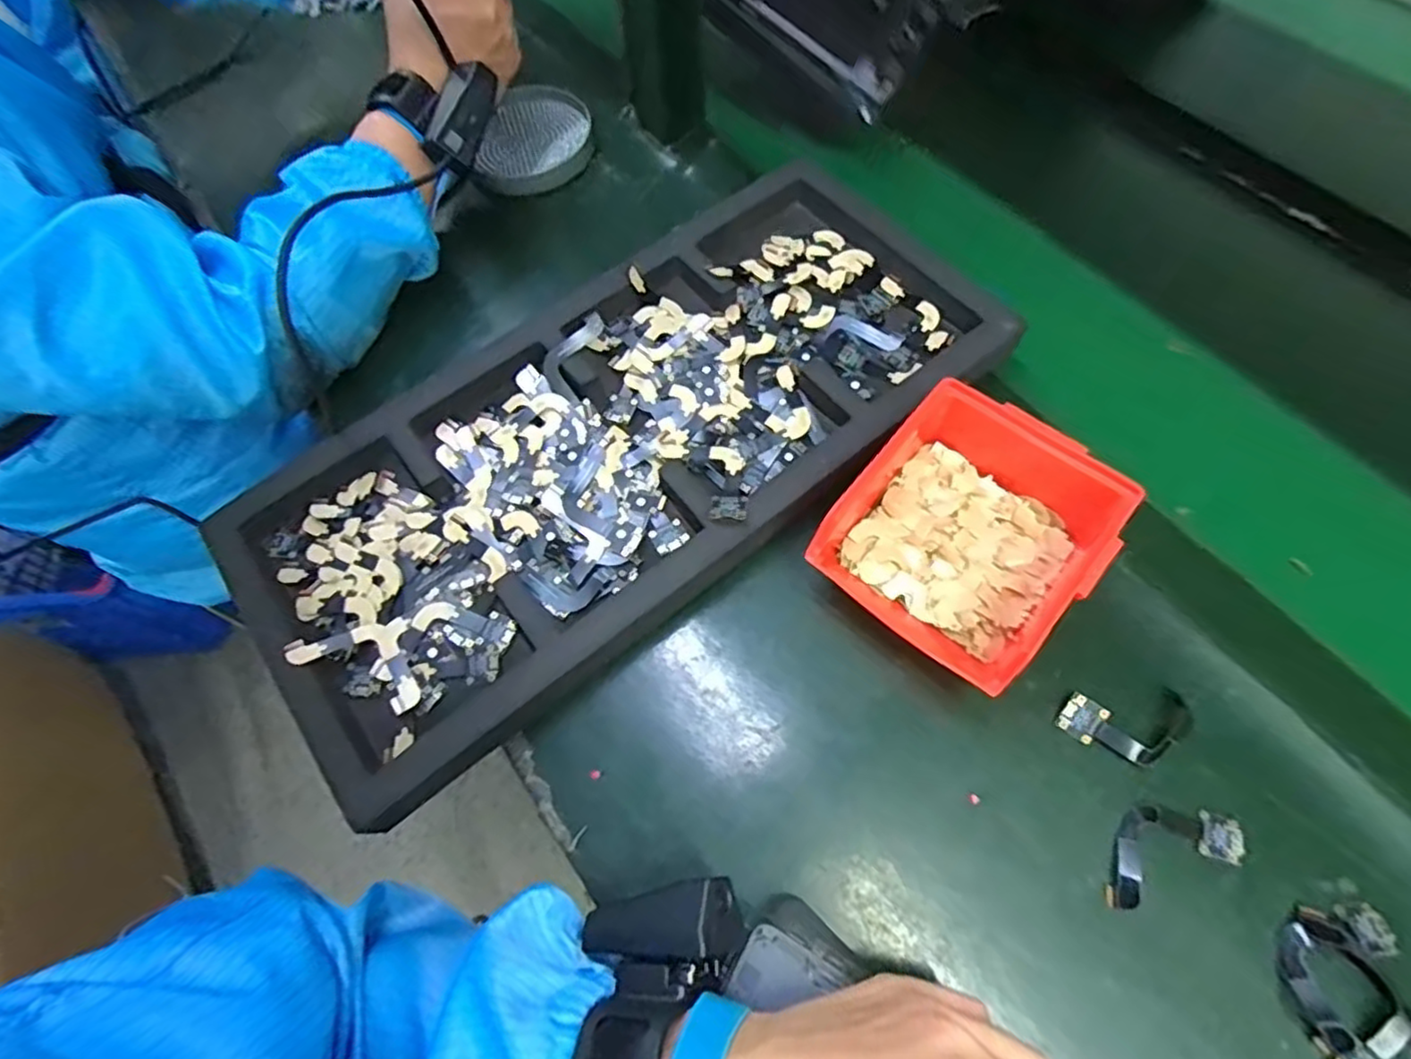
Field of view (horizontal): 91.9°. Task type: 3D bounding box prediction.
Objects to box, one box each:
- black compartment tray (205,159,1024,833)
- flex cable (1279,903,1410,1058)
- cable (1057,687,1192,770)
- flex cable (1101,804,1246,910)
[{"bbox_3d":[-0.048,-0.061,0.443,0.497,0.040,0.233,-35,68,-15],"label":"black compartment tray"},{"bbox_3d":[0.289,0.209,0.310,0.047,0.008,0.077,14,65,9],"label":"flex cable"},{"bbox_3d":[0.227,0.106,0.364,0.071,0.009,0.038,-3,63,0],"label":"cable"},{"bbox_3d":[0.229,0.158,0.342,0.077,0.009,0.036,-18,64,-7],"label":"flex cable"}]

